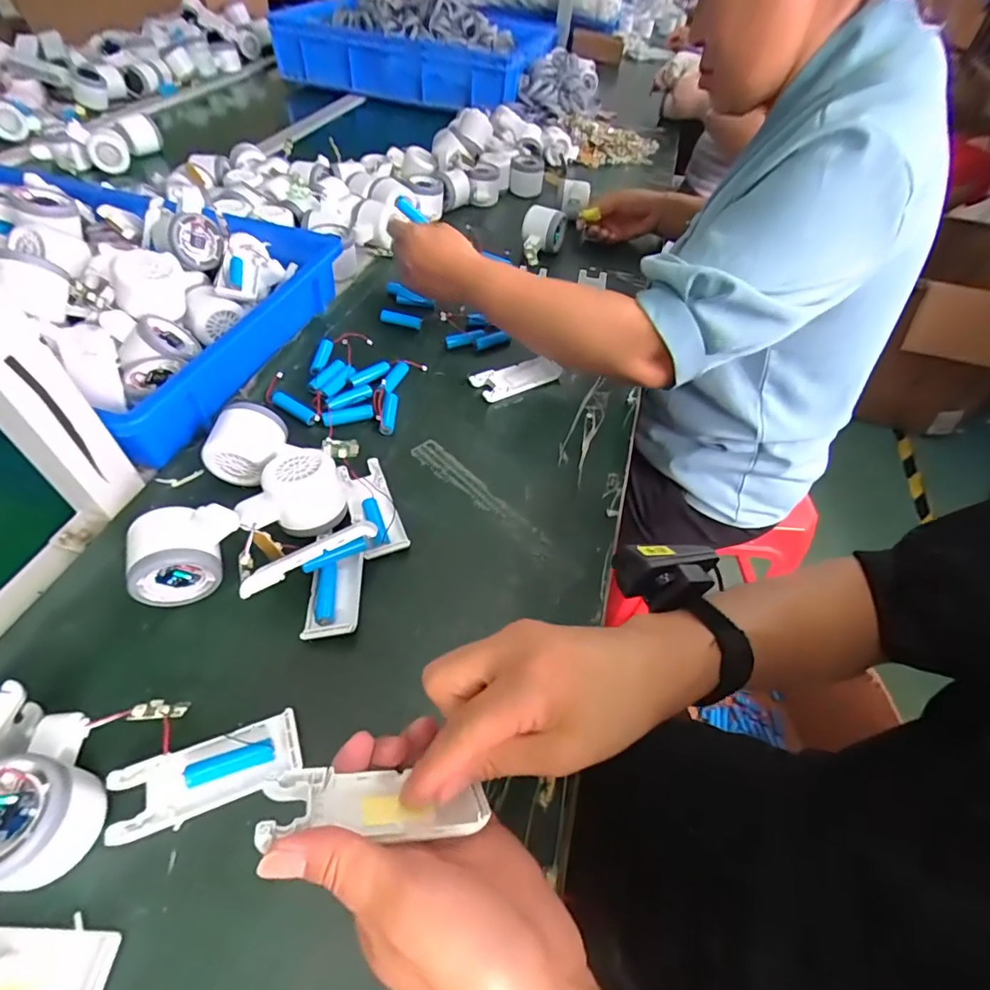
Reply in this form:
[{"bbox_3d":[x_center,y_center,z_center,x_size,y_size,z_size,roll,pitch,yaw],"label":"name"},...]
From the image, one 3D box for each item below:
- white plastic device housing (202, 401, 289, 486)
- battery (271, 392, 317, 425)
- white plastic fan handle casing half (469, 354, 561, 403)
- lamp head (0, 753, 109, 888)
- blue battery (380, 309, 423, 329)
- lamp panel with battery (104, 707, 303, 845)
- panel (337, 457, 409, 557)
[{"bbox_3d":[-0.215,-0.044,0.445,0.056,0.055,0.049,8,51,0],"label":"white plastic device housing"},{"bbox_3d":[-0.205,-0.089,0.514,0.053,0.012,0.013,27,53,15],"label":"battery"},{"bbox_3d":[0.025,-0.133,0.575,0.100,0.015,0.039,-25,58,-24],"label":"white plastic fan handle casing half"},{"bbox_3d":[-0.249,0.173,0.270,0.060,0.045,0.056,16,51,6],"label":"lamp head"},{"bbox_3d":[-0.115,-0.215,0.622,0.052,0.014,0.011,14,51,5],"label":"blue battery"},{"bbox_3d":[-0.175,0.169,0.312,0.104,0.014,0.043,-17,55,-19],"label":"lamp panel with battery"},{"bbox_3d":[-0.108,0.008,0.443,0.038,0.017,0.103,-16,54,-18],"label":"panel"}]

